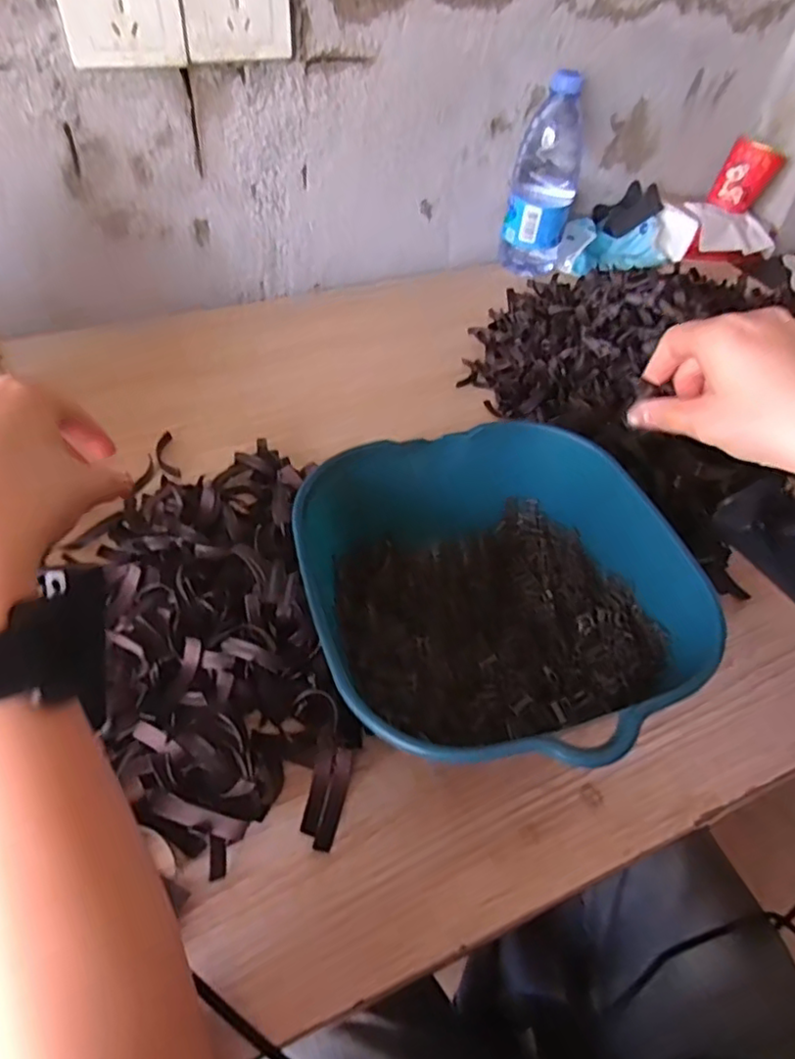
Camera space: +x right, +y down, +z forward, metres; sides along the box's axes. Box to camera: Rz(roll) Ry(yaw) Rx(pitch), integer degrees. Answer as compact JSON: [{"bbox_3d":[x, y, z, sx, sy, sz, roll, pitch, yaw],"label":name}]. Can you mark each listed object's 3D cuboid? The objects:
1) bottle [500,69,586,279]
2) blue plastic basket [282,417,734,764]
[{"bbox_3d":[0.158,-0.383,0.694,0.070,0.181,0.058,19,50,13],"label":"bottle"},{"bbox_3d":[0.055,0.038,0.386,0.214,0.094,0.214,2,48,-2],"label":"blue plastic basket"}]

